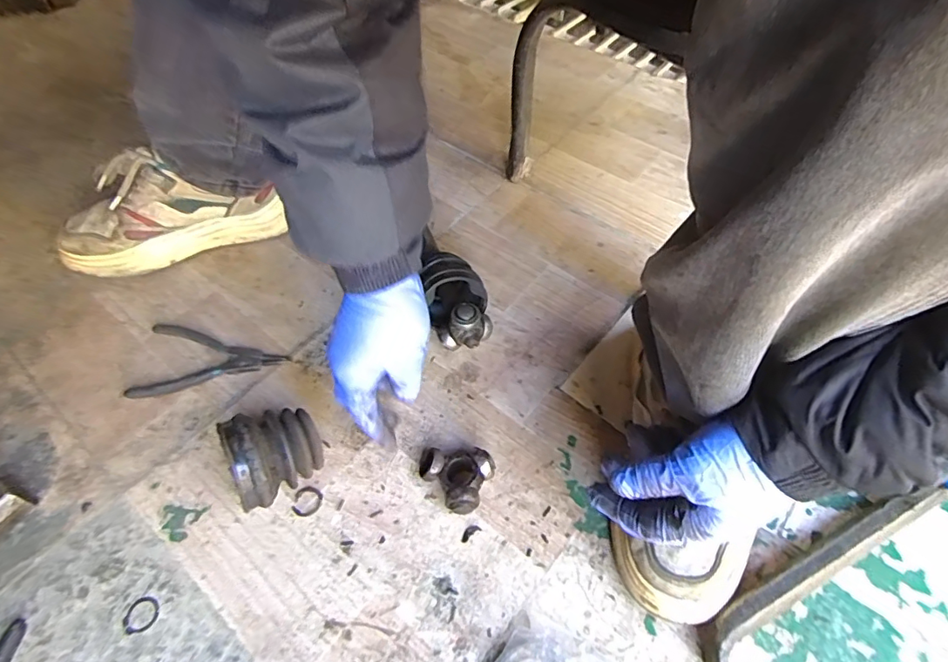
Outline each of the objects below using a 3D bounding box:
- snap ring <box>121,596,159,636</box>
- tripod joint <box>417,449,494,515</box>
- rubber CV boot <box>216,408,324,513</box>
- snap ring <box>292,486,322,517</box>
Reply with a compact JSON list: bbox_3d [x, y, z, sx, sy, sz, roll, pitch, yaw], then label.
[{"bbox_3d":[-0.280,0.240,0.435,0.027,0.004,0.030,9,55,10],"label":"snap ring"},{"bbox_3d":[-0.022,0.133,0.481,0.072,0.030,0.058,21,58,17],"label":"tripod joint"},{"bbox_3d":[-0.182,0.112,0.468,0.081,0.087,0.084,-20,57,-13],"label":"rubber CV boot"},{"bbox_3d":[-0.156,0.159,0.483,0.026,0.005,0.028,2,52,-3],"label":"snap ring"}]

